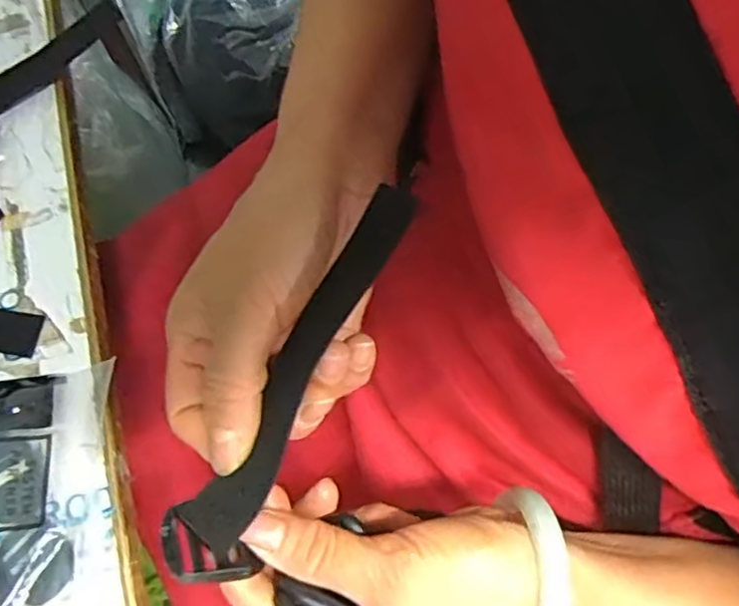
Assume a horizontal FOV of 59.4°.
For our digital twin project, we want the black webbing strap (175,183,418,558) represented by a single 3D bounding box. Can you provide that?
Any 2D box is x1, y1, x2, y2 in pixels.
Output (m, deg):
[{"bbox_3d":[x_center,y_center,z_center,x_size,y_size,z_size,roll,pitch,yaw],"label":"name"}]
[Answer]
[{"bbox_3d":[-0.024,0.020,0.241,0.022,0.007,0.145,28,83,7],"label":"black webbing strap"}]

